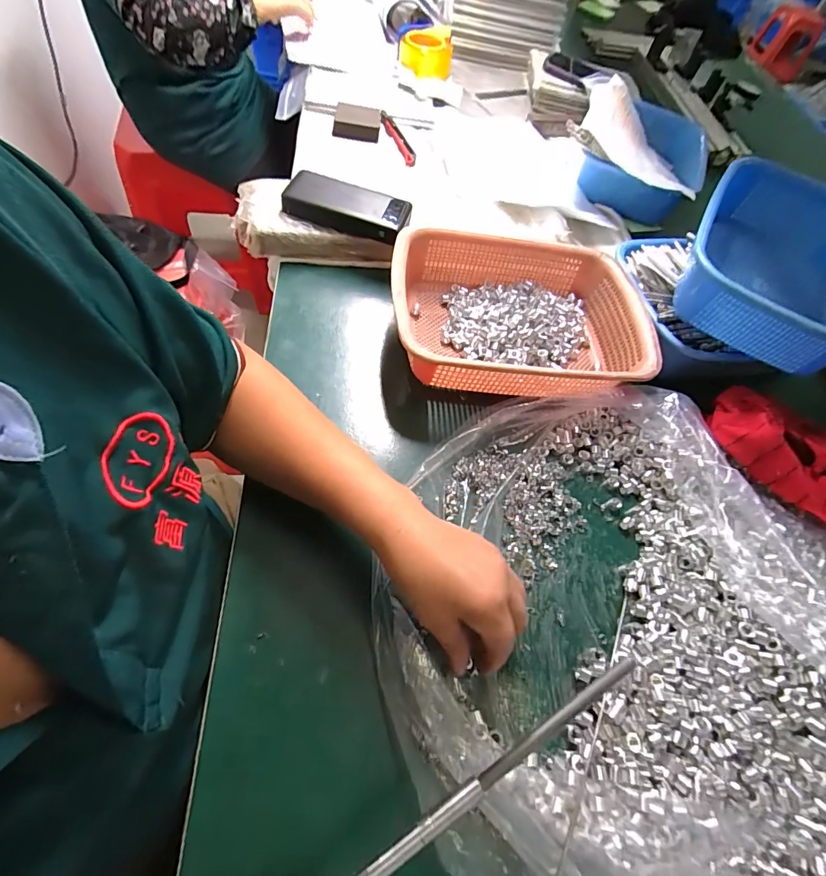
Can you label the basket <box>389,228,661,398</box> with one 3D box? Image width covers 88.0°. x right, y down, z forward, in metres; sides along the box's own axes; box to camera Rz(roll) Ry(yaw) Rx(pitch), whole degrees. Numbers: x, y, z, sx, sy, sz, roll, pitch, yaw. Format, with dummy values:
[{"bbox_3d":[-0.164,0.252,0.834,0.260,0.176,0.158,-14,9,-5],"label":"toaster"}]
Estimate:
[{"bbox_3d":[0.120,-0.142,0.500,0.292,0.080,0.211,1,61,-8],"label":"basket"}]

